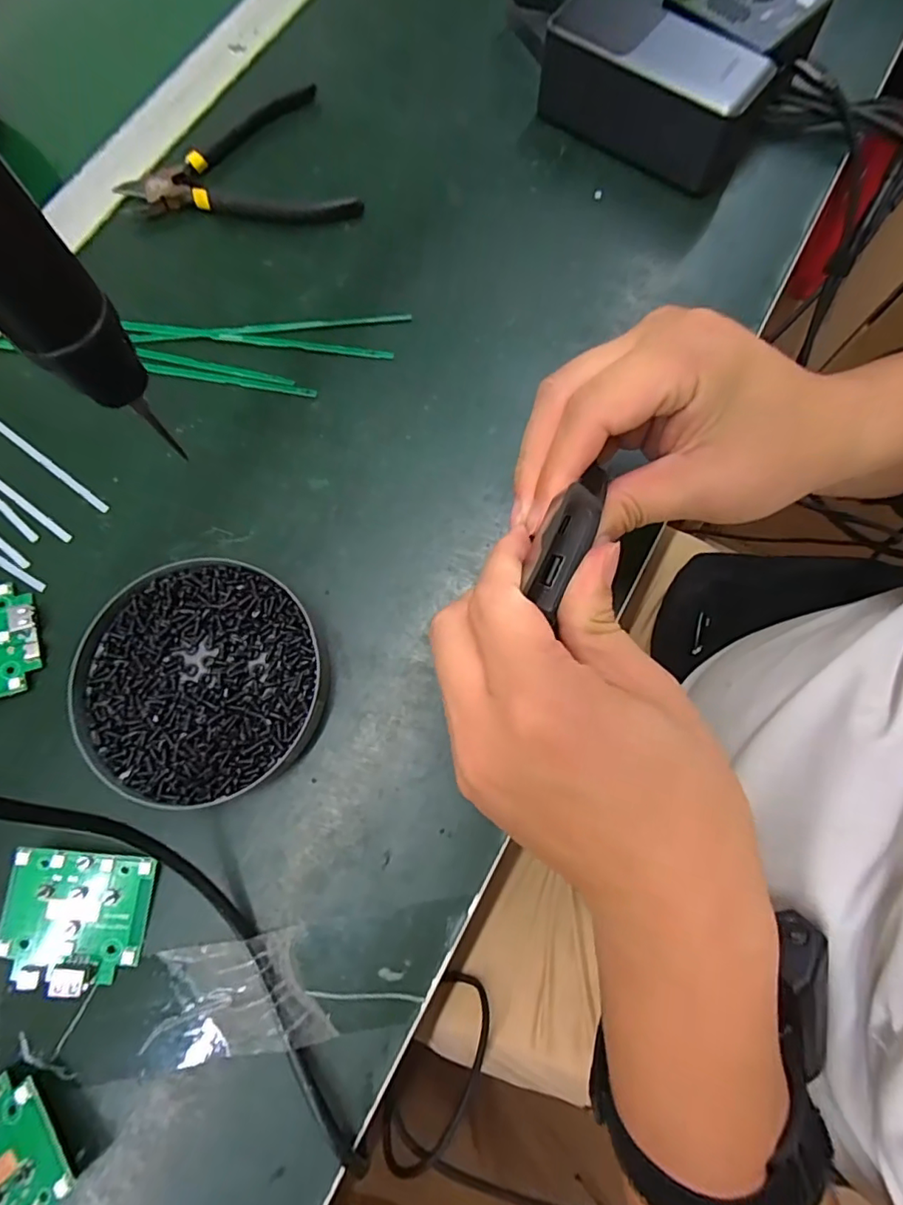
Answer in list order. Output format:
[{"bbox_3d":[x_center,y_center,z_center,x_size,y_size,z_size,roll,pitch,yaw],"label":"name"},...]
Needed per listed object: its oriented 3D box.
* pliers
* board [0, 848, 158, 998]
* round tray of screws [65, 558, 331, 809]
[{"bbox_3d":[-0.140,-0.290,0.358,0.146,0.009,0.114,-10,75,-2],"label":"pliers"},{"bbox_3d":[-0.165,0.138,0.239,0.058,0.015,0.054,7,75,2],"label":"board"},{"bbox_3d":[-0.119,0.037,0.263,0.117,0.021,0.108,0,75,0],"label":"round tray of screws"}]

